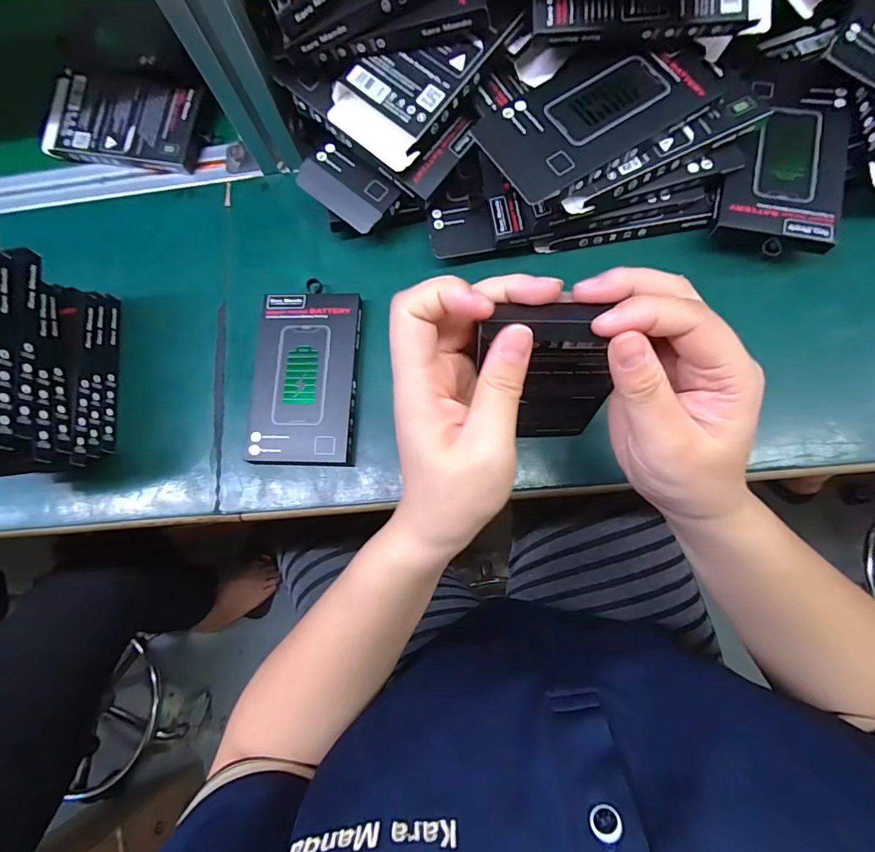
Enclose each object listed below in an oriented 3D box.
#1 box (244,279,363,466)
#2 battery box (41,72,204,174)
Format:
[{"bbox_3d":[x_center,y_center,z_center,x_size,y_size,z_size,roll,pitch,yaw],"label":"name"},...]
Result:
[{"bbox_3d":[-0.100,-0.041,0.335,0.082,0.012,0.137,1,82,5],"label":"box"},{"bbox_3d":[-0.291,-0.280,0.410,0.150,0.016,0.075,11,77,8],"label":"battery box"}]

